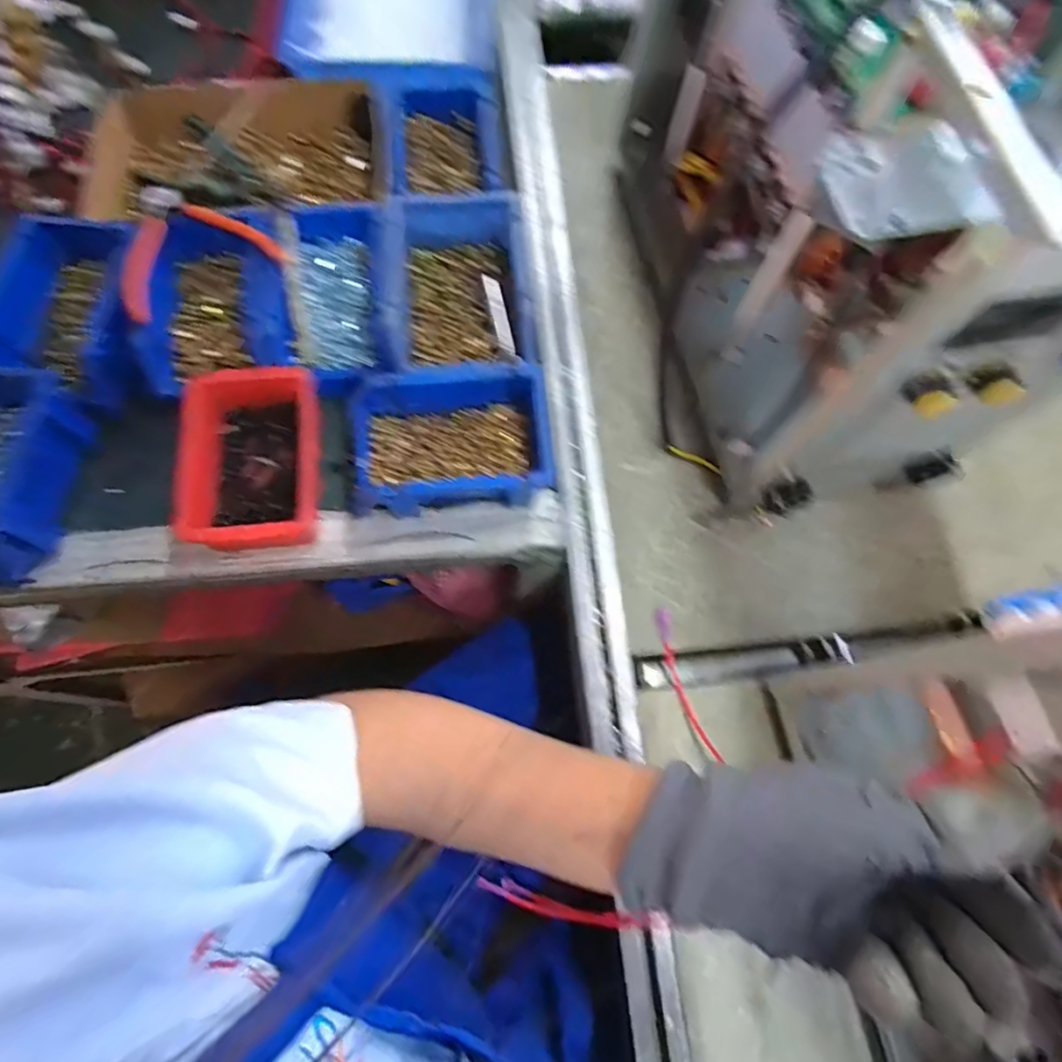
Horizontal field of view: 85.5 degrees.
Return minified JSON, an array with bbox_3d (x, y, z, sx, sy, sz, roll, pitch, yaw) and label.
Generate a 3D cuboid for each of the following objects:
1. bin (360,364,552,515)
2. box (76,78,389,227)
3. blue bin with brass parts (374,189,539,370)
[{"bbox_3d":[-0.066,-0.070,0.486,0.160,0.089,0.105,-5,73,-4],"label":"bin"},{"bbox_3d":[-0.280,-0.359,0.566,0.276,0.073,0.185,-5,73,-3],"label":"box"},{"bbox_3d":[-0.065,-0.216,0.520,0.132,0.065,0.173,-1,72,-2],"label":"blue bin with brass parts"}]

